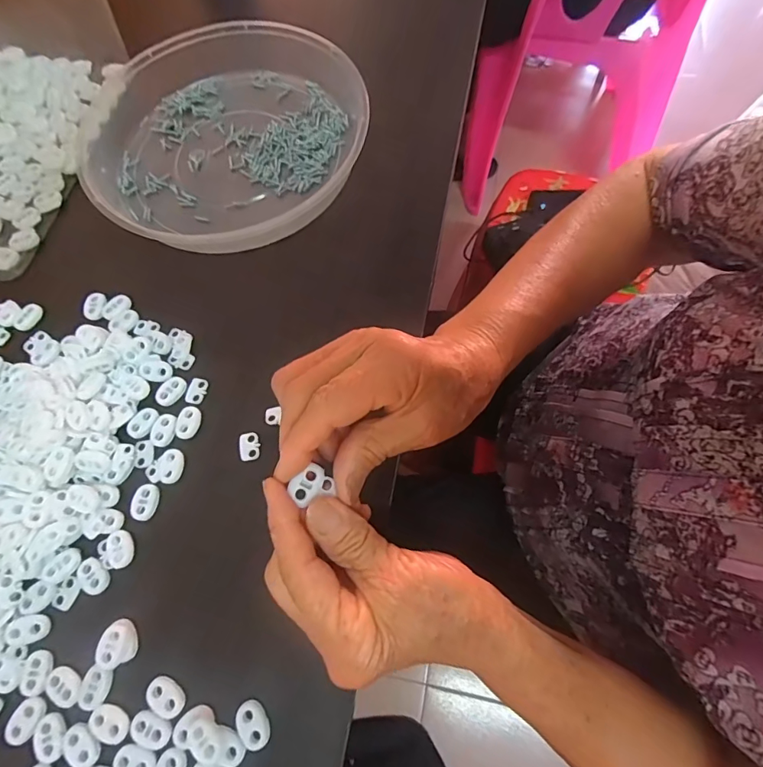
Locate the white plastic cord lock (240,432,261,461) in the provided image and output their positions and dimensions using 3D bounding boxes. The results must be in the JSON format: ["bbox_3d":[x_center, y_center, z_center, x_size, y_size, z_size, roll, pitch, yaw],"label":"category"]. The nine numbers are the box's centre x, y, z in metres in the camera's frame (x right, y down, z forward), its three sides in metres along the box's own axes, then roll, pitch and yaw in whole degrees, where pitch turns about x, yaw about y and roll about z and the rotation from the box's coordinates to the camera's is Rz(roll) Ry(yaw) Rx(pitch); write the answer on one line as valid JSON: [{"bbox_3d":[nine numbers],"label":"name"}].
[{"bbox_3d":[-0.088,0.042,0.303,0.013,0.004,0.020,-12,68,-2],"label":"white plastic cord lock"}]

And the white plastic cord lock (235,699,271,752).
[{"bbox_3d":[-0.069,0.184,0.243,0.014,0.006,0.023,-29,70,-8],"label":"white plastic cord lock"}]

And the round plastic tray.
[{"bbox_3d":[-0.133,-0.214,0.382,0.224,0.036,0.235,-1,68,2],"label":"round plastic tray"}]

